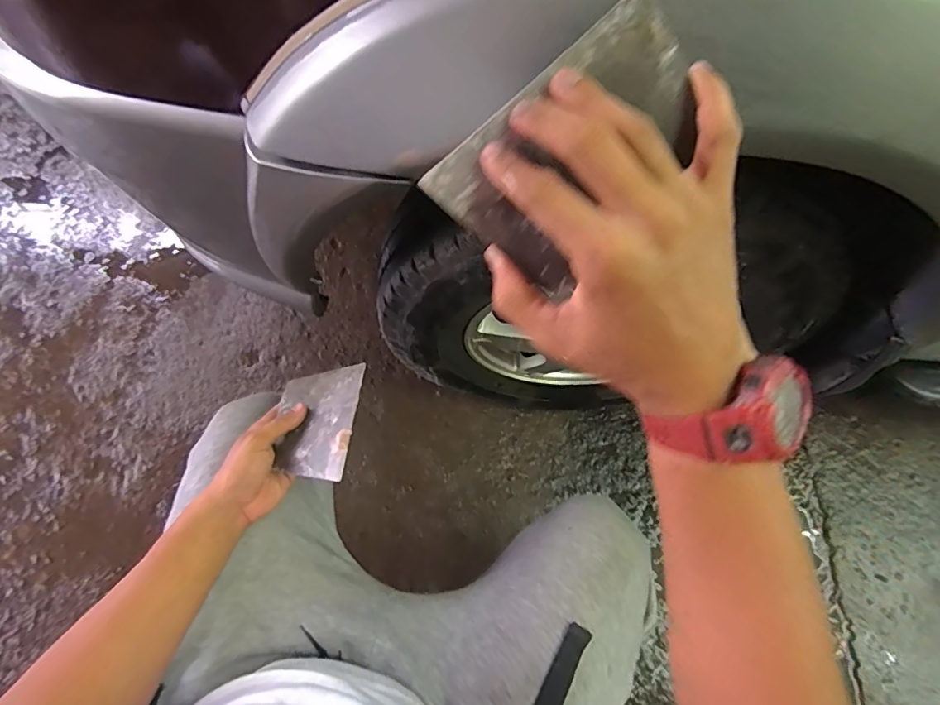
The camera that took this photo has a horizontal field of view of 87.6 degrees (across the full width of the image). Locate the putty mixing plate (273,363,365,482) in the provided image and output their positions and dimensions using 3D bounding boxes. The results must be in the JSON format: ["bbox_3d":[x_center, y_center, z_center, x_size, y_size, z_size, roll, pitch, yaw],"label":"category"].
[{"bbox_3d":[-0.177,0.078,0.561,0.092,0.007,0.137,-4,56,10],"label":"putty mixing plate"}]

